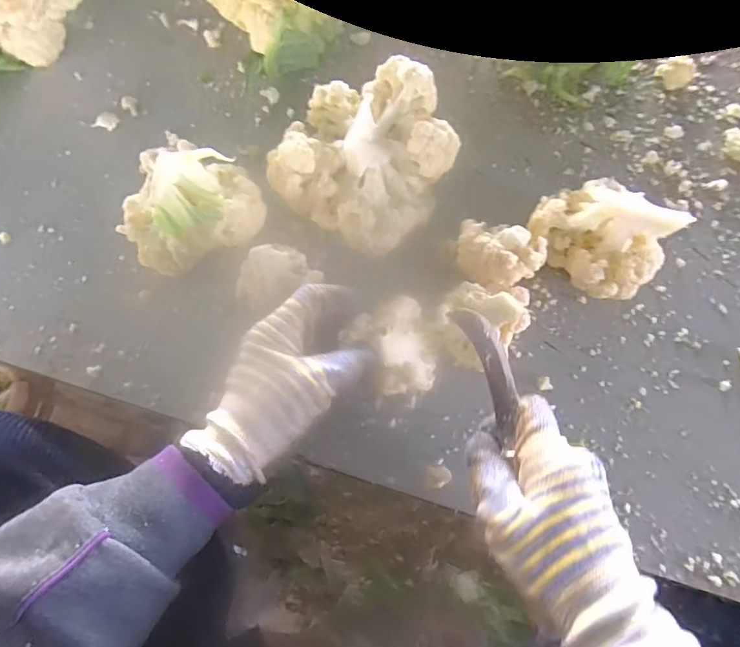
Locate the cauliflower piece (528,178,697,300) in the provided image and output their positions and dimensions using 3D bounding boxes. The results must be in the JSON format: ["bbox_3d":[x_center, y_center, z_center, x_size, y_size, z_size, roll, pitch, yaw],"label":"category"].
[{"bbox_3d":[0.162,-0.059,0.343,0.062,0.077,0.090,-37,72,-10],"label":"cauliflower piece"}]

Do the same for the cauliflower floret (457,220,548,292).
[{"bbox_3d":[0.093,-0.045,0.359,0.063,0.044,0.050,25,73,11],"label":"cauliflower floret"}]

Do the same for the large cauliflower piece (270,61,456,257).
[{"bbox_3d":[-0.003,-0.124,0.365,0.116,0.093,0.114,-1,70,2],"label":"large cauliflower piece"}]

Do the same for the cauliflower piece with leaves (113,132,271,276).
[{"bbox_3d":[-0.134,-0.081,0.360,0.105,0.087,0.068,-31,71,-8],"label":"cauliflower piece with leaves"}]

